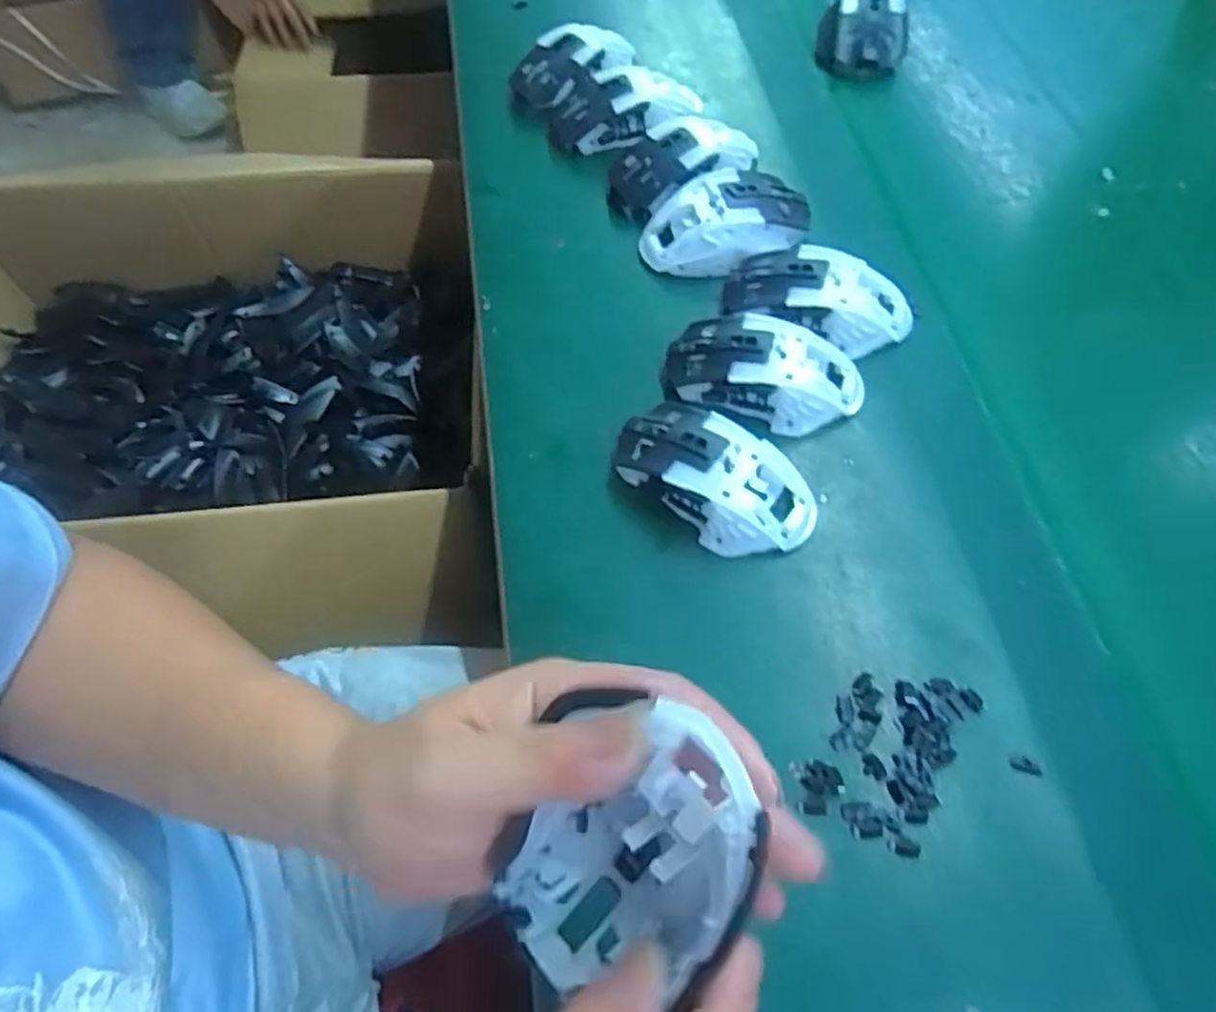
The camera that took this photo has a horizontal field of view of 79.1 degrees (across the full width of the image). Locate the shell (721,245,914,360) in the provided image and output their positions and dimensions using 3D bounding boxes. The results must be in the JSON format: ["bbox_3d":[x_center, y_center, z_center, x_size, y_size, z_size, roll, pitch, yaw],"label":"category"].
[{"bbox_3d":[0.133,-0.130,0.466,0.113,0.036,0.057,19,63,11],"label":"shell"}]

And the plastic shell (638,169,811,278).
[{"bbox_3d":[0.081,-0.191,0.504,0.111,0.041,0.065,-10,61,-5],"label":"plastic shell"}]

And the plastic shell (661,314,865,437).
[{"bbox_3d":[0.093,-0.081,0.441,0.116,0.036,0.056,14,62,8],"label":"plastic shell"}]

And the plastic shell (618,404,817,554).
[{"bbox_3d":[0.061,-0.018,0.411,0.111,0.035,0.061,36,67,19],"label":"plastic shell"}]

